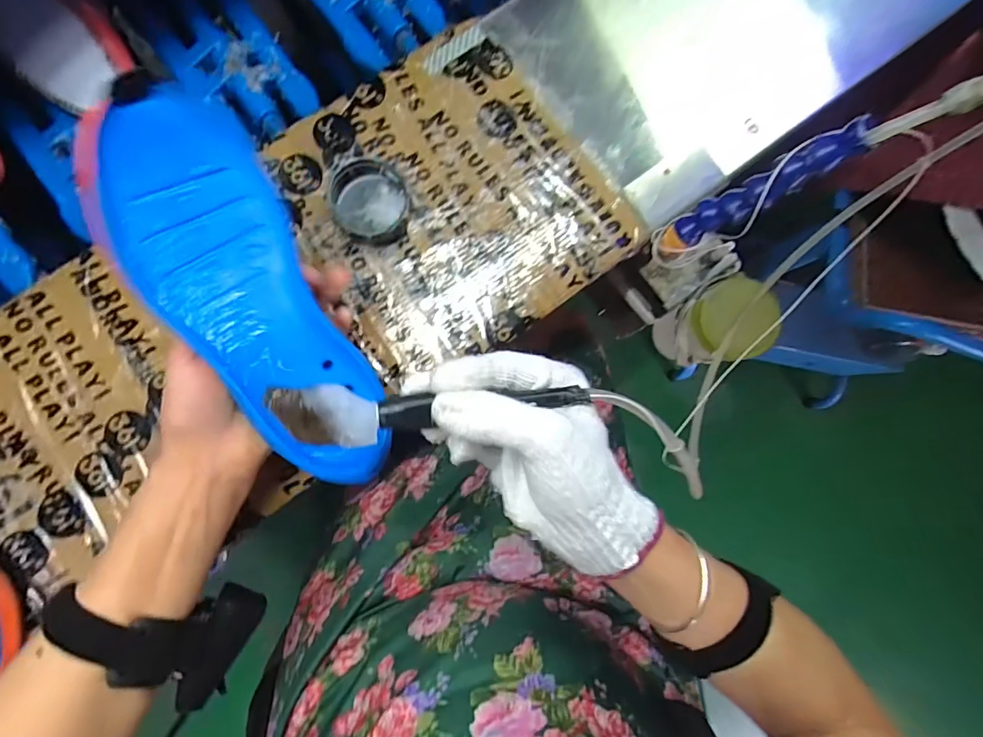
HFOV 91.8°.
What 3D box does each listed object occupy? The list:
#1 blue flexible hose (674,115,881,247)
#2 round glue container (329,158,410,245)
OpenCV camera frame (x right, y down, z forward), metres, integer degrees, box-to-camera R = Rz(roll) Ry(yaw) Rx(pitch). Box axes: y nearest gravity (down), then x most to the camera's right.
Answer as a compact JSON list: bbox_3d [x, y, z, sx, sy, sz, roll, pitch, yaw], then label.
[{"bbox_3d":[0.185,-0.122,0.328,0.017,0.127,0.025,-21,88,-34],"label":"blue flexible hose"},{"bbox_3d":[-0.096,-0.130,0.376,0.059,0.019,0.063,0,86,-5],"label":"round glue container"}]

